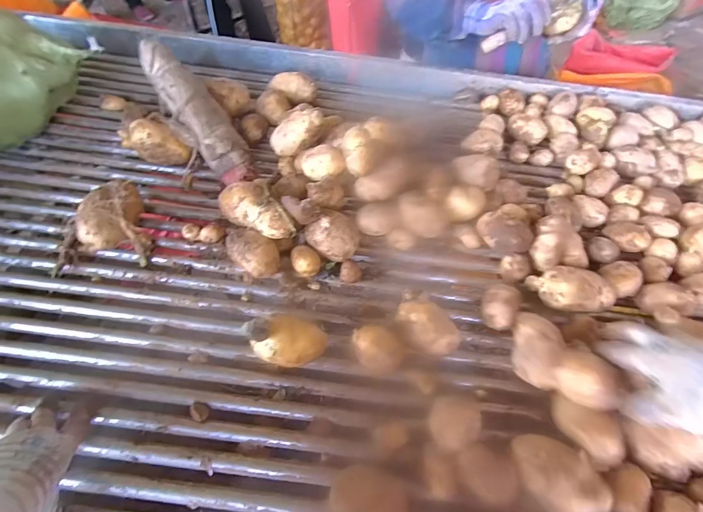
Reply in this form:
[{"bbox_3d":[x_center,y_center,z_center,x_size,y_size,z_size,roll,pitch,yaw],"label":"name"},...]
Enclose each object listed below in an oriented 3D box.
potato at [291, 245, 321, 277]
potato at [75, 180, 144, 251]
[{"bbox_3d":[-0.066,0.008,0.530,0.039,0.032,0.047,-15,57,-9],"label":"potato"},{"bbox_3d":[-0.353,-0.055,0.537,0.073,0.072,0.098,6,56,4],"label":"potato"}]

